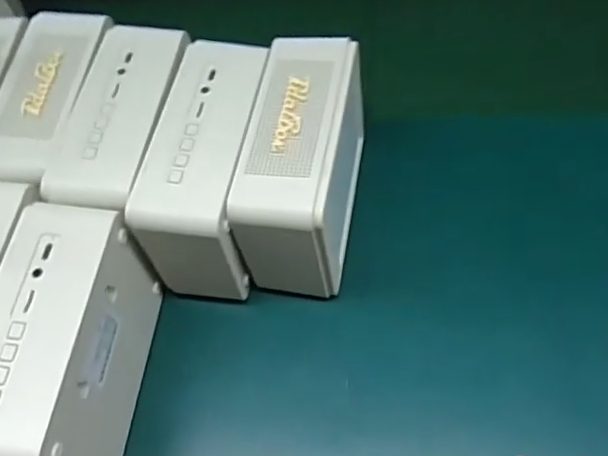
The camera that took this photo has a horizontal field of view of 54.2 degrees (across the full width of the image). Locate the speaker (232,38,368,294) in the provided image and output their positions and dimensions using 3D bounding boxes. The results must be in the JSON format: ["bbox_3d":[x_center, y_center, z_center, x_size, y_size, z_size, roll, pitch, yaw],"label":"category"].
[{"bbox_3d":[0.002,-0.035,0.386,0.060,0.107,0.139,6,59,9],"label":"speaker"}]

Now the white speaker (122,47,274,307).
[{"bbox_3d":[-0.057,-0.033,0.384,0.058,0.095,0.145,5,59,9],"label":"white speaker"}]

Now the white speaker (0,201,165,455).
[{"bbox_3d":[-0.130,0.073,0.336,0.059,0.102,0.137,4,59,8],"label":"white speaker"}]

